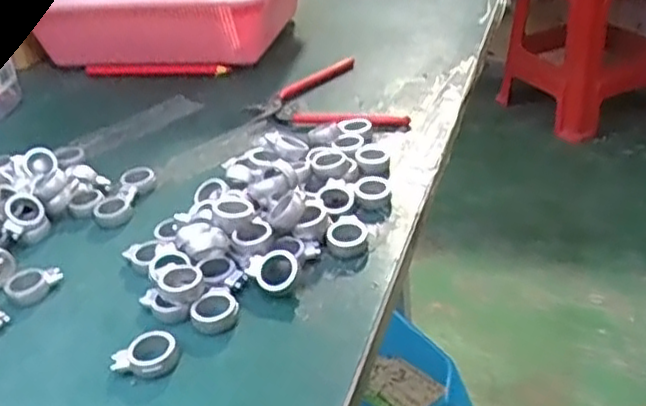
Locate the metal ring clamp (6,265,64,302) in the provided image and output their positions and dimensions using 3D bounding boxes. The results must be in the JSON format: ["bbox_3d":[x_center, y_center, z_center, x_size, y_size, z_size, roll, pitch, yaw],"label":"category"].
[{"bbox_3d":[-0.180,0.050,0.438,0.032,0.014,0.017,-30,39,-32],"label":"metal ring clamp"}]

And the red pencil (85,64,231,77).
[{"bbox_3d":[-0.175,-0.139,0.731,0.162,0.011,0.008,2,34,15],"label":"red pencil"}]

